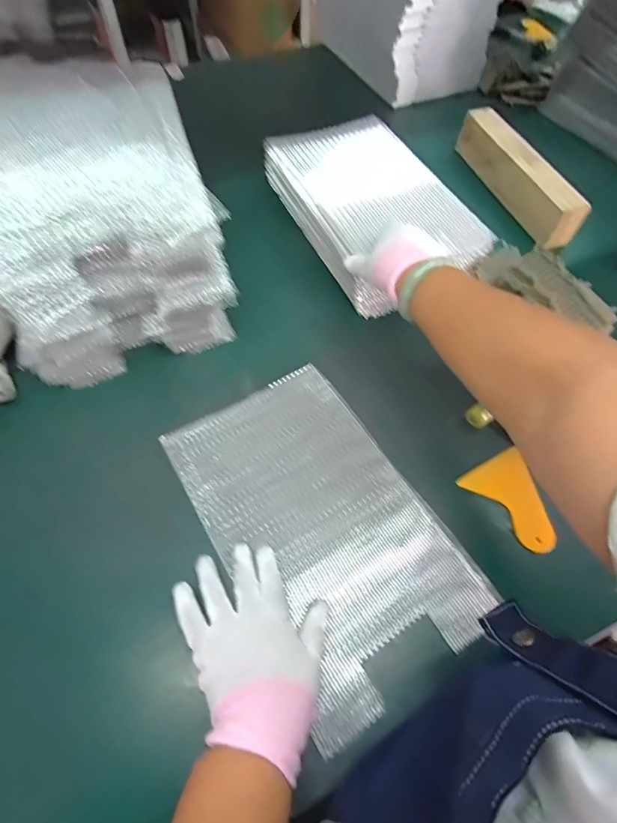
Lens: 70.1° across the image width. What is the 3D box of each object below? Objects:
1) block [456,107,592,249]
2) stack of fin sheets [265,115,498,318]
[{"bbox_3d":[0.328,-0.374,0.690,0.045,0.068,0.273,-17,61,-12],"label":"block"},{"bbox_3d":[0.088,-0.309,0.657,0.197,0.061,0.340,-22,62,-15],"label":"stack of fin sheets"}]

